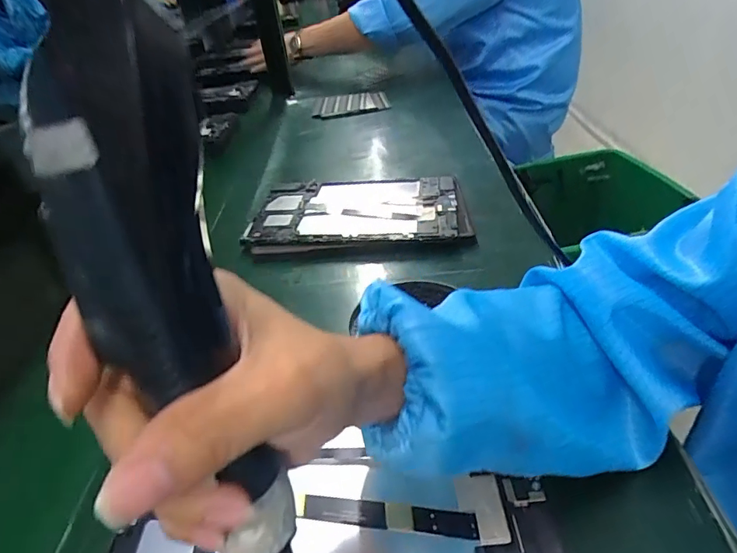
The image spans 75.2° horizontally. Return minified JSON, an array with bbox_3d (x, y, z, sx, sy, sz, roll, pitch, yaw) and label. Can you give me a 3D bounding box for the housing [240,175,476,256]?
[{"bbox_3d":[-0.013,-0.083,0.582,0.252,0.019,0.159,-5,36,5],"label":"housing"}]

